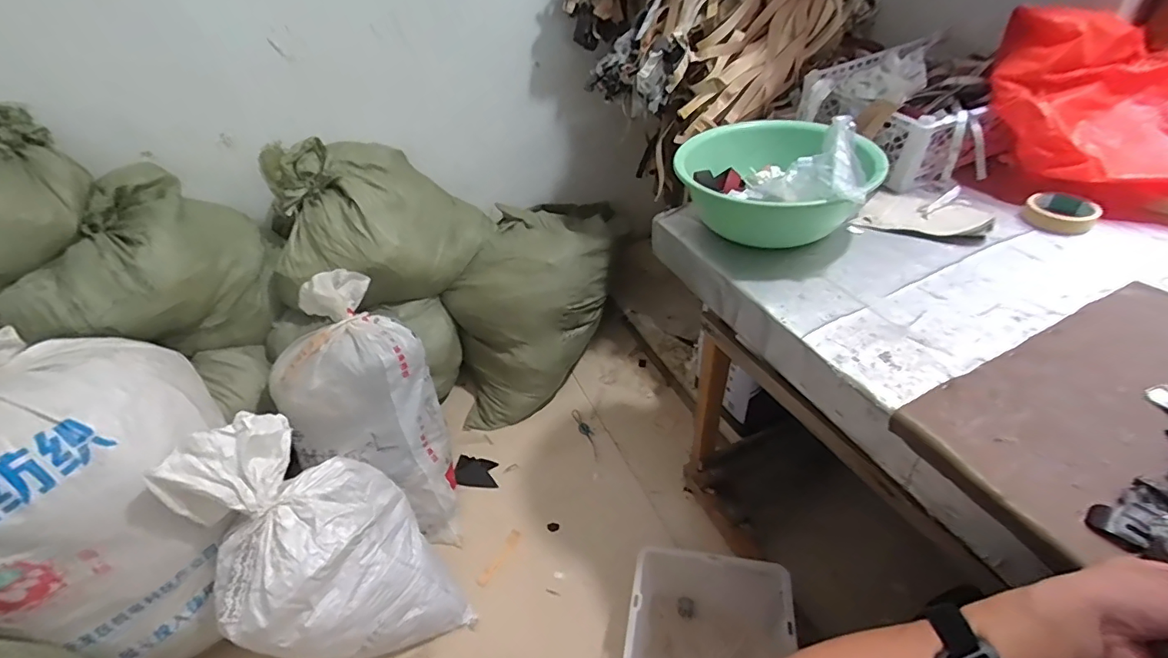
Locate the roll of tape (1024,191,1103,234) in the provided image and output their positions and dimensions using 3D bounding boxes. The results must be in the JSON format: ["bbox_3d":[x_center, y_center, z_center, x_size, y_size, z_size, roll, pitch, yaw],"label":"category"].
[{"bbox_3d":[0.754,-0.185,0.801,0.092,0.031,0.095,-3,42,2],"label":"roll of tape"}]

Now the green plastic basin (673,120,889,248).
[{"bbox_3d":[0.309,-0.238,0.860,0.290,0.125,0.303,-3,41,3],"label":"green plastic basin"}]

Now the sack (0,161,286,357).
[{"bbox_3d":[-1.024,-0.117,1.225,0.258,0.377,0.512,18,46,25],"label":"sack"}]

